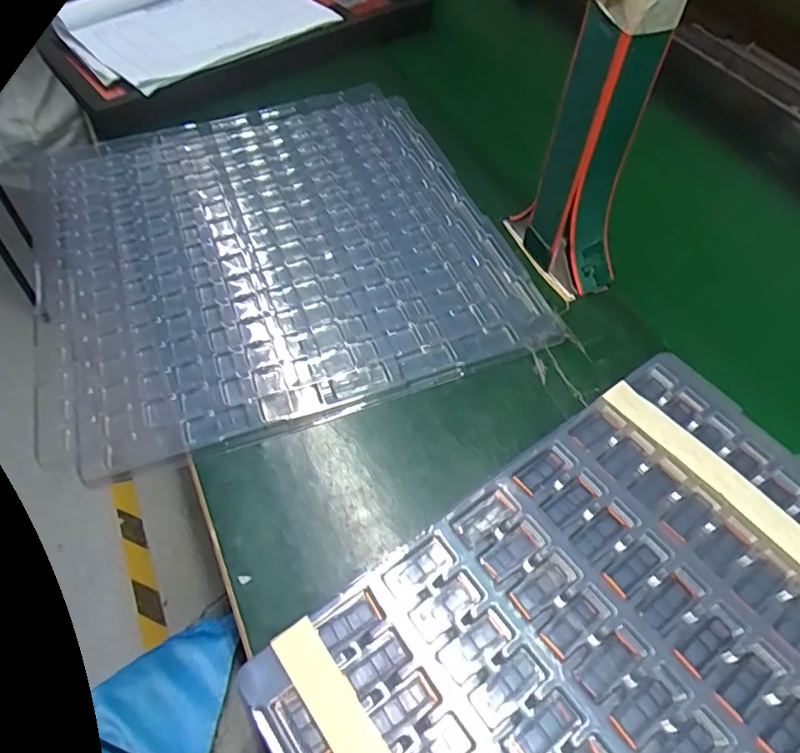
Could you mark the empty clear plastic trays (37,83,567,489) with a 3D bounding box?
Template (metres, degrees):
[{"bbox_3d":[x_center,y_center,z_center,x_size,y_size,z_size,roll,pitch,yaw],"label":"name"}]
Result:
[{"bbox_3d":[-0.126,-0.137,0.538,0.397,0.018,0.419,-17,56,-14],"label":"empty clear plastic trays"}]

